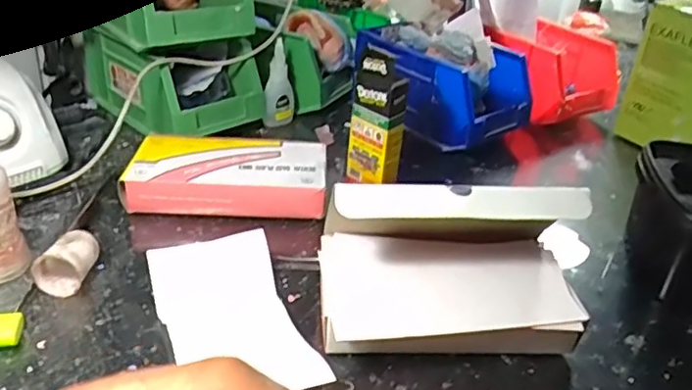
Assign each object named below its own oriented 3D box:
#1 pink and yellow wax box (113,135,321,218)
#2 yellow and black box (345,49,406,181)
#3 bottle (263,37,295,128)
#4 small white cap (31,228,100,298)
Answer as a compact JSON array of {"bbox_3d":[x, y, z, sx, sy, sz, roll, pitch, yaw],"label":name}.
[{"bbox_3d":[-0.093,-0.015,0.500,0.153,0.034,0.085,5,31,-2],"label":"pink and yellow wax box"},{"bbox_3d":[0.026,-0.057,0.504,0.024,0.122,0.041,-23,41,-39],"label":"yellow and black box"},{"bbox_3d":[-0.066,-0.109,0.613,0.030,0.082,0.023,2,31,-6],"label":"bottle"},{"bbox_3d":[-0.178,0.043,0.394,0.032,0.031,0.035,3,31,-5],"label":"small white cap"}]

